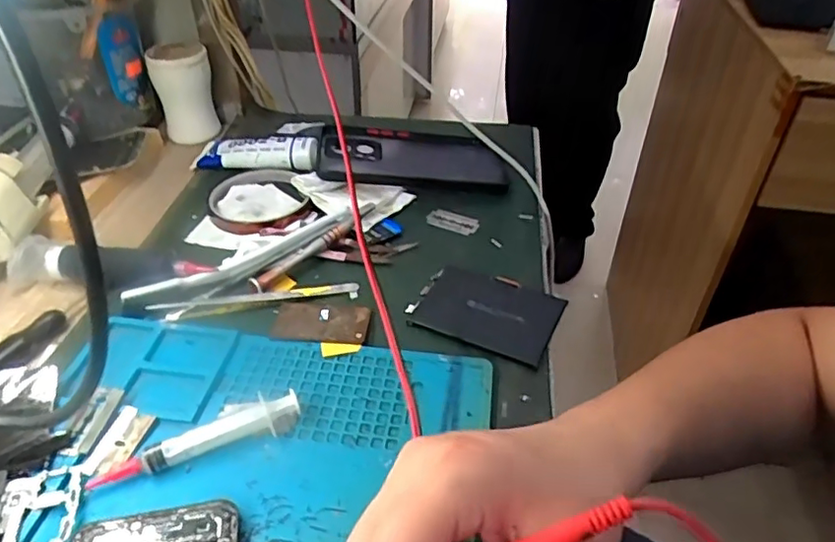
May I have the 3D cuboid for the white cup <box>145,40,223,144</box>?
[{"bbox_3d":[-0.225,-0.174,0.575,0.055,0.077,0.043,-14,42,-19],"label":"white cup"}]

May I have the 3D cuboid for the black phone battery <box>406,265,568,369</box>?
[{"bbox_3d":[0.044,0.024,0.387,0.091,0.010,0.063,19,42,19],"label":"black phone battery"}]

